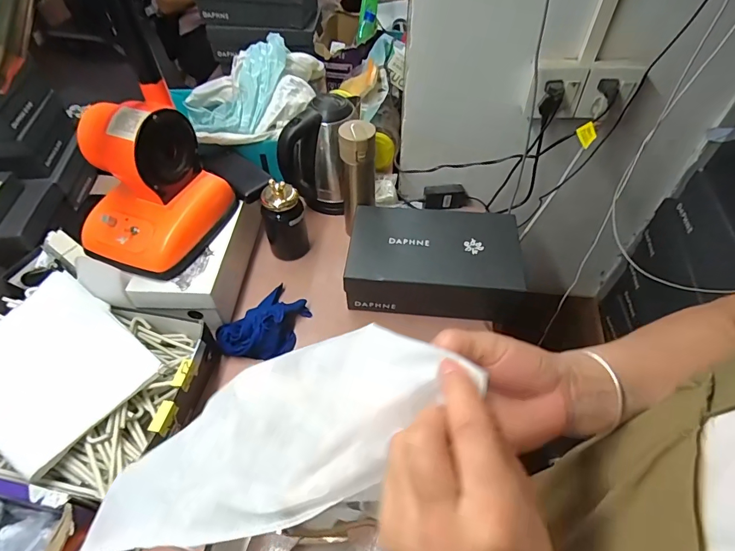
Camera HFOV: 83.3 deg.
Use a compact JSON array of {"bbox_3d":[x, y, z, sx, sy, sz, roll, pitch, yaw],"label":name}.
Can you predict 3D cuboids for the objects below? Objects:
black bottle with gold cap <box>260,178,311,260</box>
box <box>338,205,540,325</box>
[{"bbox_3d":[-0.157,-0.103,0.787,0.078,0.165,0.059,-14,53,-11],"label":"black bottle with gold cap"},{"bbox_3d":[0.123,-0.025,0.752,0.302,0.100,0.184,8,52,6],"label":"box"}]

